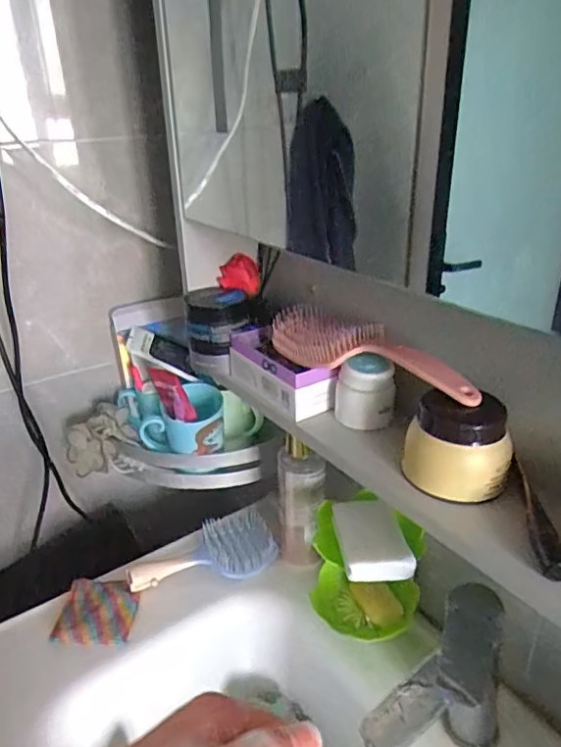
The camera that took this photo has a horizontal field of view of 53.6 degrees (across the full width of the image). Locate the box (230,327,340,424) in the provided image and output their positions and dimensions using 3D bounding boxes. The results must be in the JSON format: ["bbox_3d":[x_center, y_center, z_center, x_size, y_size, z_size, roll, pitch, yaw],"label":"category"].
[{"bbox_3d":[-0.002,0.000,0.577,0.047,0.052,0.132,-20,32,-34],"label":"box"}]

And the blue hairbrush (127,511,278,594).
[{"bbox_3d":[-0.101,0.228,0.731,0.183,0.029,0.105,-6,26,-10],"label":"blue hairbrush"}]

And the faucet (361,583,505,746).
[{"bbox_3d":[0.133,0.274,0.457,0.134,0.187,0.058,-20,32,-33],"label":"faucet"}]

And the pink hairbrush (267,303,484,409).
[{"bbox_3d":[0.071,-0.018,0.506,0.061,0.039,0.229,-17,30,-30],"label":"pink hairbrush"}]

